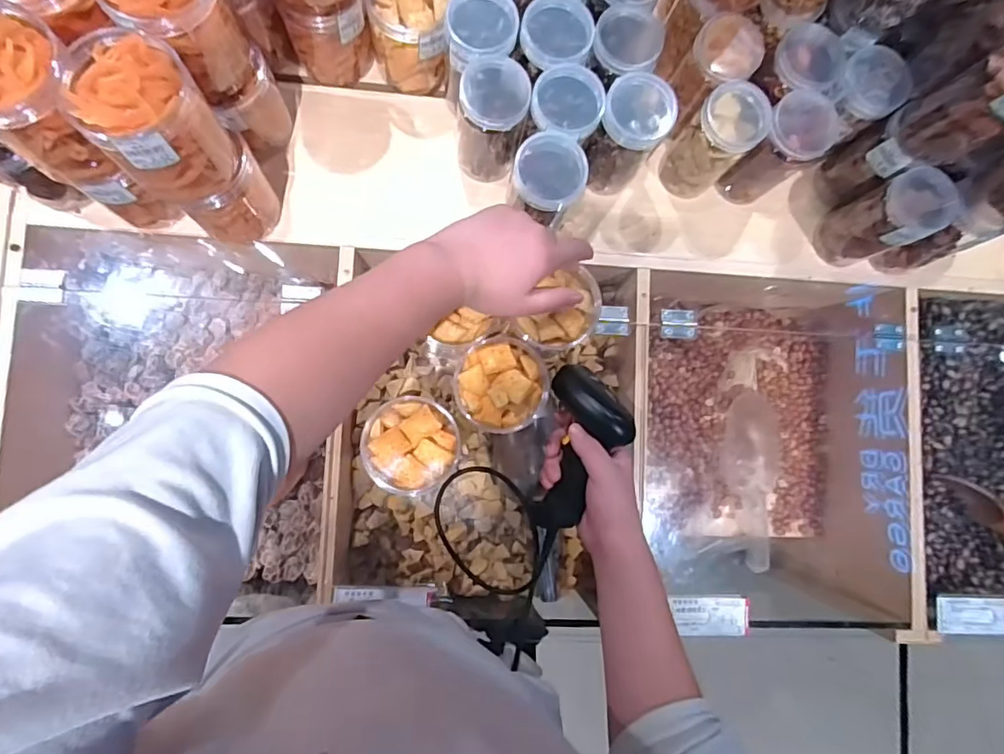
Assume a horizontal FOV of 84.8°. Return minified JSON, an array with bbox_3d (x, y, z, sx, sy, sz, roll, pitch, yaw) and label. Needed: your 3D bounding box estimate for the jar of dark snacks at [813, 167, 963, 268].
[{"bbox_3d":[0.403,-0.166,0.590,0.066,0.128,0.066,1,85,-7],"label":"jar of dark snacks"}]

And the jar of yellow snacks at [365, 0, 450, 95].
[{"bbox_3d":[-0.092,-0.358,0.561,0.078,0.101,0.084,1,85,-7],"label":"jar of yellow snacks"}]

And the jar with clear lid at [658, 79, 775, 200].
[{"bbox_3d":[0.216,-0.242,0.573,0.062,0.122,0.060,1,85,-7],"label":"jar with clear lid"}]

